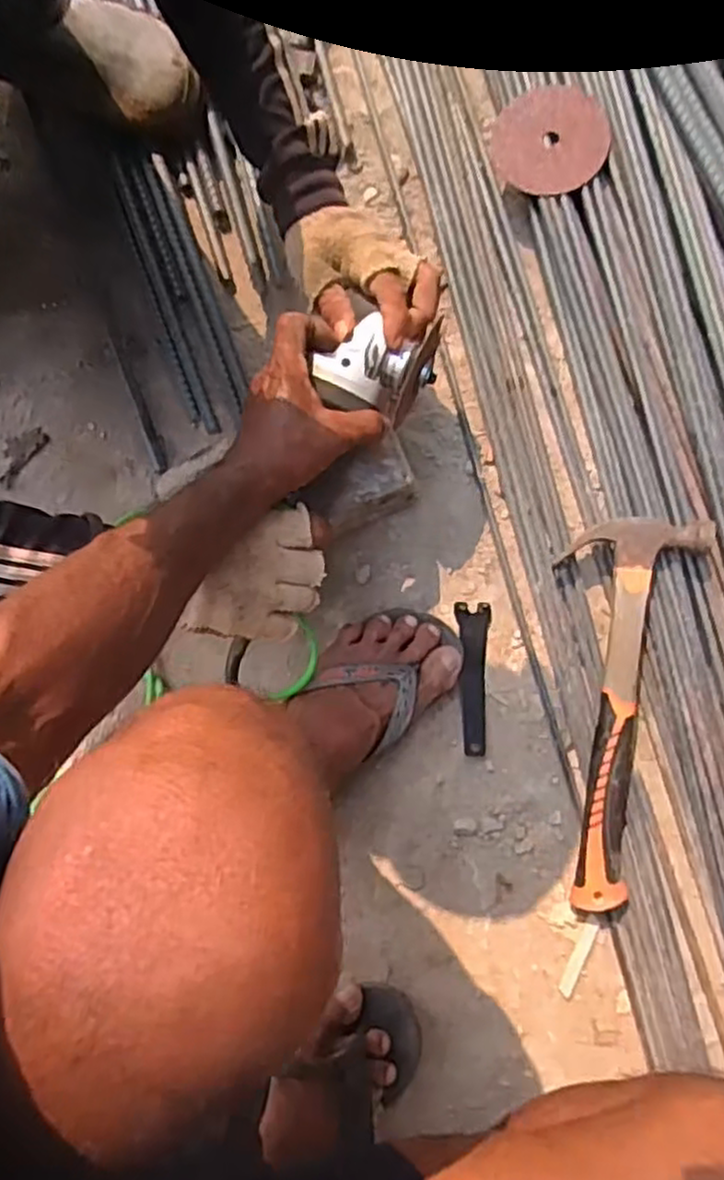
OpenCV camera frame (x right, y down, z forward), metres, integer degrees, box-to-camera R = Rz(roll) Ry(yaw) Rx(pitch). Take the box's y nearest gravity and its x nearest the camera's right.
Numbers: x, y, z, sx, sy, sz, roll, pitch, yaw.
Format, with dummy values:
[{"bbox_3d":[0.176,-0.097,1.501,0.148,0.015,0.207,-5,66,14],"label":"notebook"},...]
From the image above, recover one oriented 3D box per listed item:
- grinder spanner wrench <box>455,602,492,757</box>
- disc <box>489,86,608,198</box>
[{"bbox_3d":[0.099,0.080,0.658,0.029,0.009,0.135,2,87,6],"label":"grinder spanner wrench"},{"bbox_3d":[0.172,-0.410,0.664,0.102,0.007,0.096,0,88,8],"label":"disc"}]

